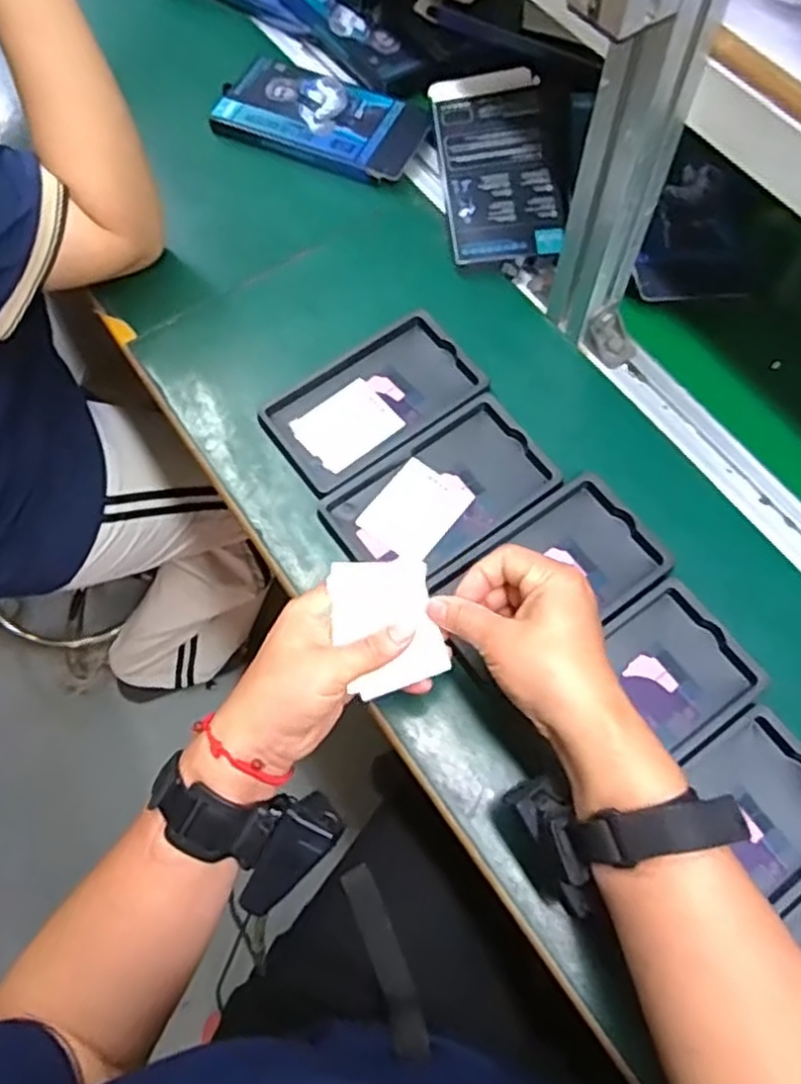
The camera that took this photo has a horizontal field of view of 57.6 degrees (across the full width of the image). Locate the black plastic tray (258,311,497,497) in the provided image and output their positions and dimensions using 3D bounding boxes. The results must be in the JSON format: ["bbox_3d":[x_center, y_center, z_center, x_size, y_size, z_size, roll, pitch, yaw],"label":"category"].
[{"bbox_3d":[-0.021,-0.109,0.561,0.159,0.016,0.098,-33,71,-14],"label":"black plastic tray"}]

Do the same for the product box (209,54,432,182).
[{"bbox_3d":[-0.075,-0.394,0.682,0.195,0.021,0.098,22,68,9],"label":"product box"}]

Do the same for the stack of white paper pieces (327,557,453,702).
[{"bbox_3d":[-0.007,0.047,0.427,0.059,0.006,0.077,-14,89,-14],"label":"stack of white paper pieces"}]

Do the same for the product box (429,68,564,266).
[{"bbox_3d":[0.081,-0.328,0.629,0.091,0.012,0.184,-7,79,3],"label":"product box"}]

